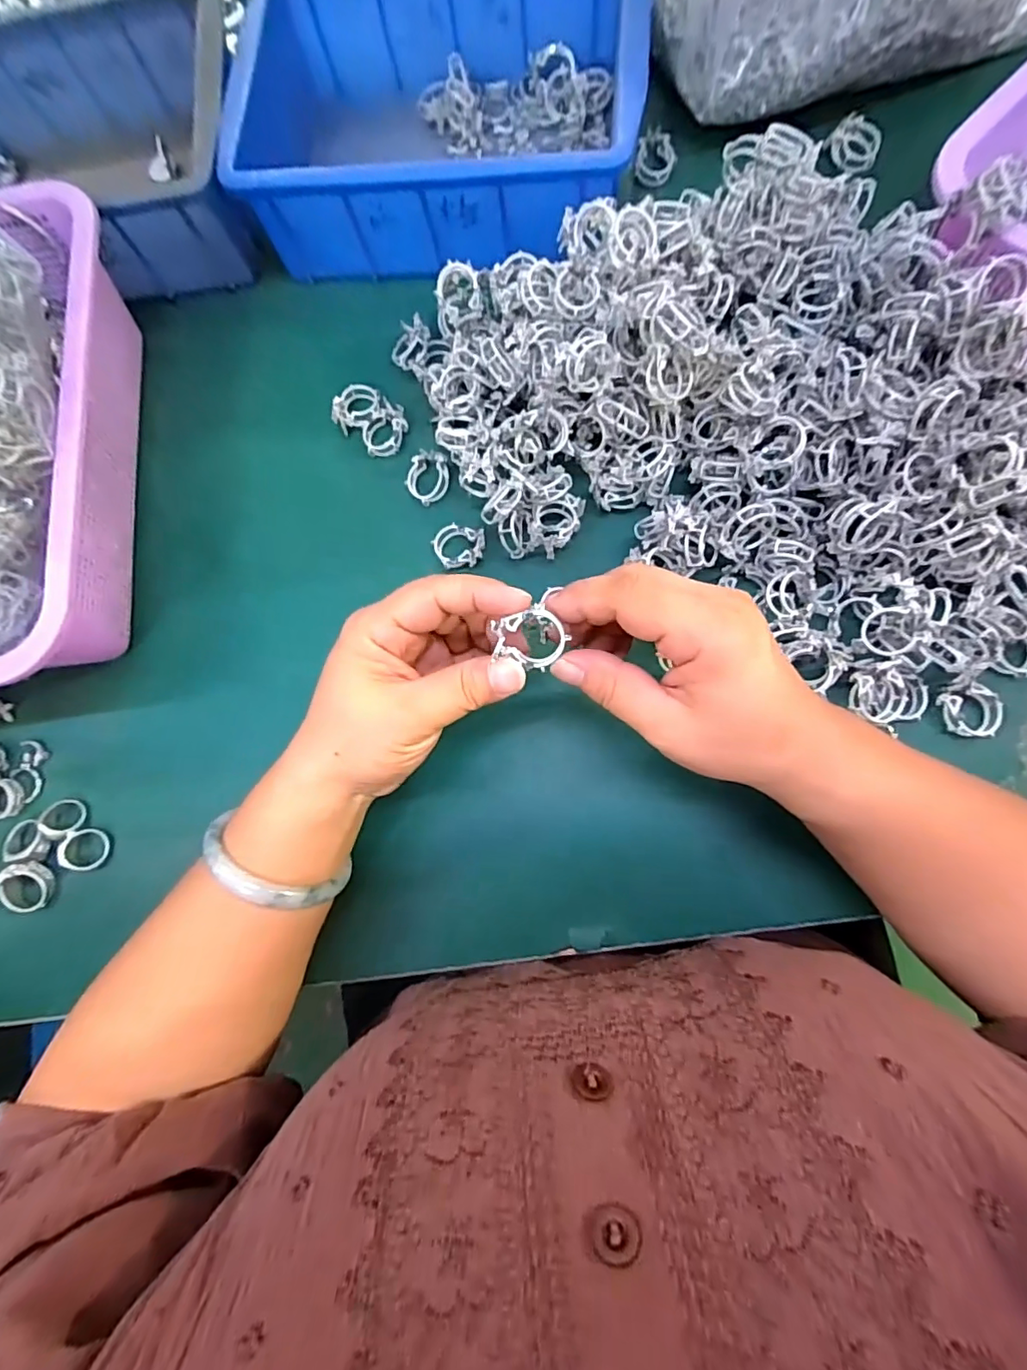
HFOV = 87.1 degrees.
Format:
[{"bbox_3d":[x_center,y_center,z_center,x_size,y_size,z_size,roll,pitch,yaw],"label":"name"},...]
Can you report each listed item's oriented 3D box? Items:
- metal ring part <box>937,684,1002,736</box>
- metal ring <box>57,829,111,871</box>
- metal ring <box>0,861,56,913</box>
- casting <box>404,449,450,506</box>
[{"bbox_3d":[0.237,0.013,0.278,0.029,0.011,0.027,-1,80,5],"label":"metal ring part"},{"bbox_3d":[-0.250,0.096,0.316,0.026,0.006,0.026,5,72,-14],"label":"metal ring"},{"bbox_3d":[-0.281,0.116,0.310,0.028,0.008,0.028,-1,93,-21],"label":"metal ring"},{"bbox_3d":[-0.053,-0.129,0.336,0.024,0.008,0.032,19,82,8],"label":"casting"}]

